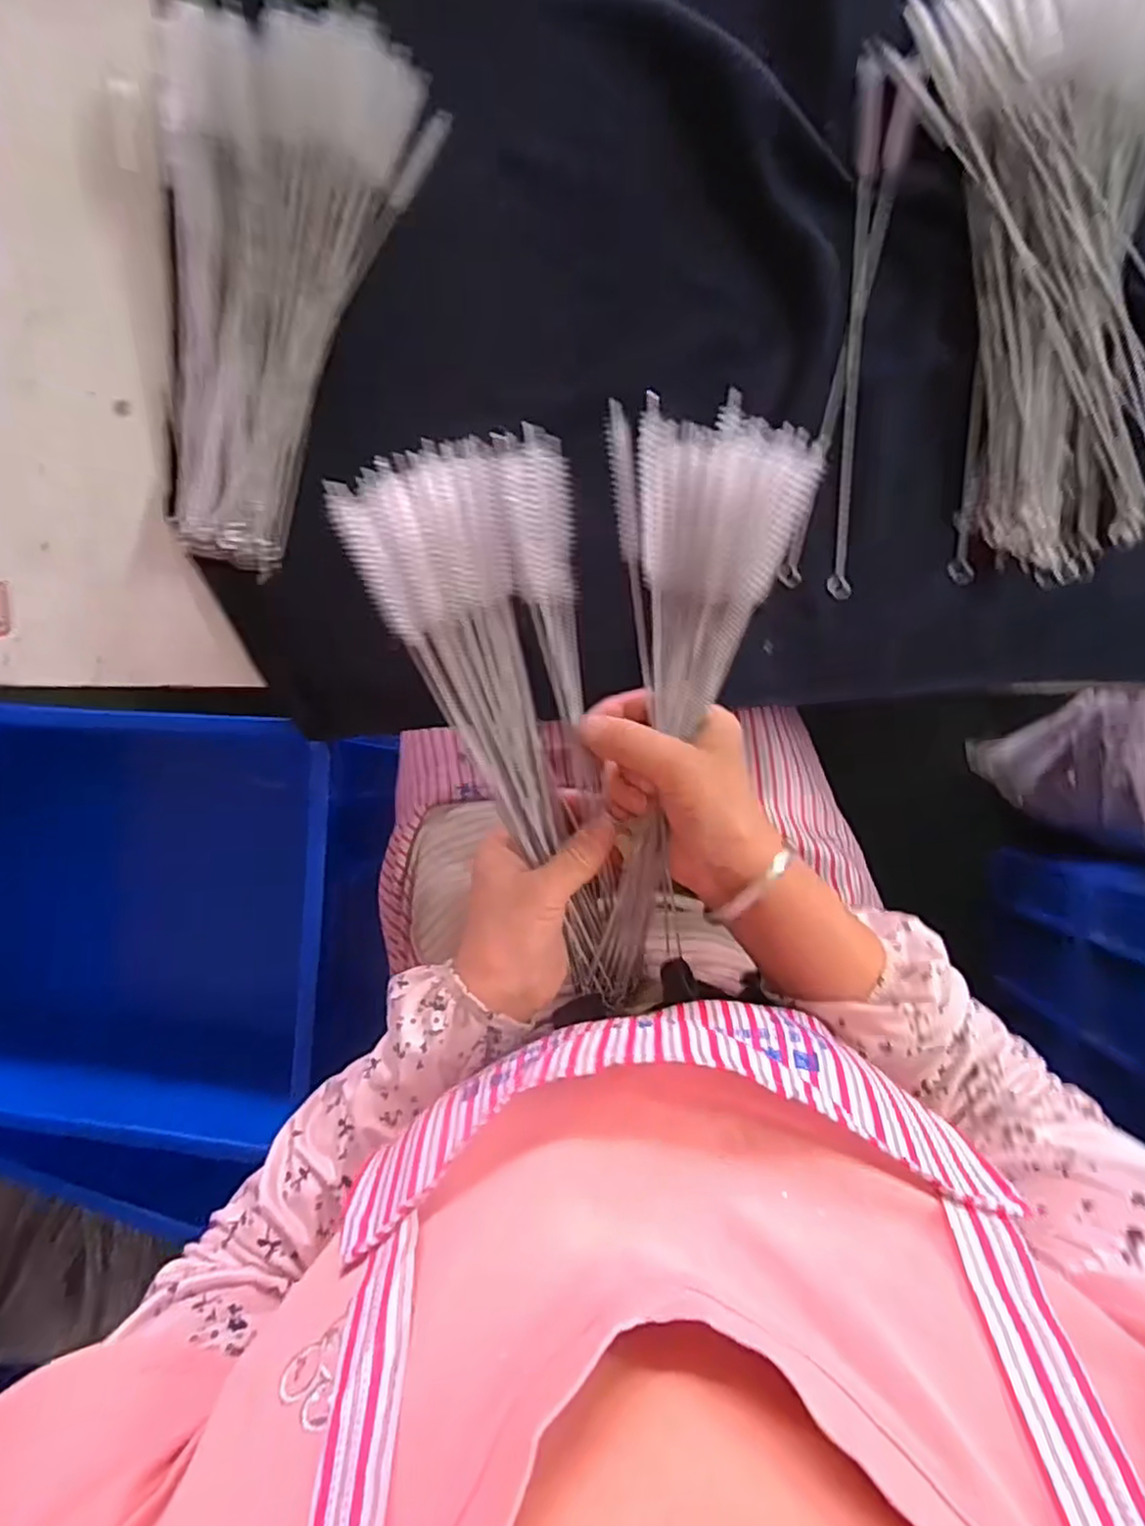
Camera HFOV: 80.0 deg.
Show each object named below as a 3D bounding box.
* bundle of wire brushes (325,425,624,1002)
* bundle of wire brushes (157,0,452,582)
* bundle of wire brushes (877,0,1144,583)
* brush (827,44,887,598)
[{"bbox_3d":[-0.023,-0.008,0.353,0.096,0.029,0.292,-12,112,8],"label":"bundle of wire brushes"},{"bbox_3d":[-0.206,-0.292,0.420,0.157,0.035,0.309,23,97,5],"label":"bundle of wire brushes"},{"bbox_3d":[0.277,-0.281,0.371,0.153,0.028,0.333,-10,93,8],"label":"bundle of wire brushes"},{"bbox_3d":[0.166,-0.247,0.398,0.016,0.010,0.297,3,94,7],"label":"brush"}]

